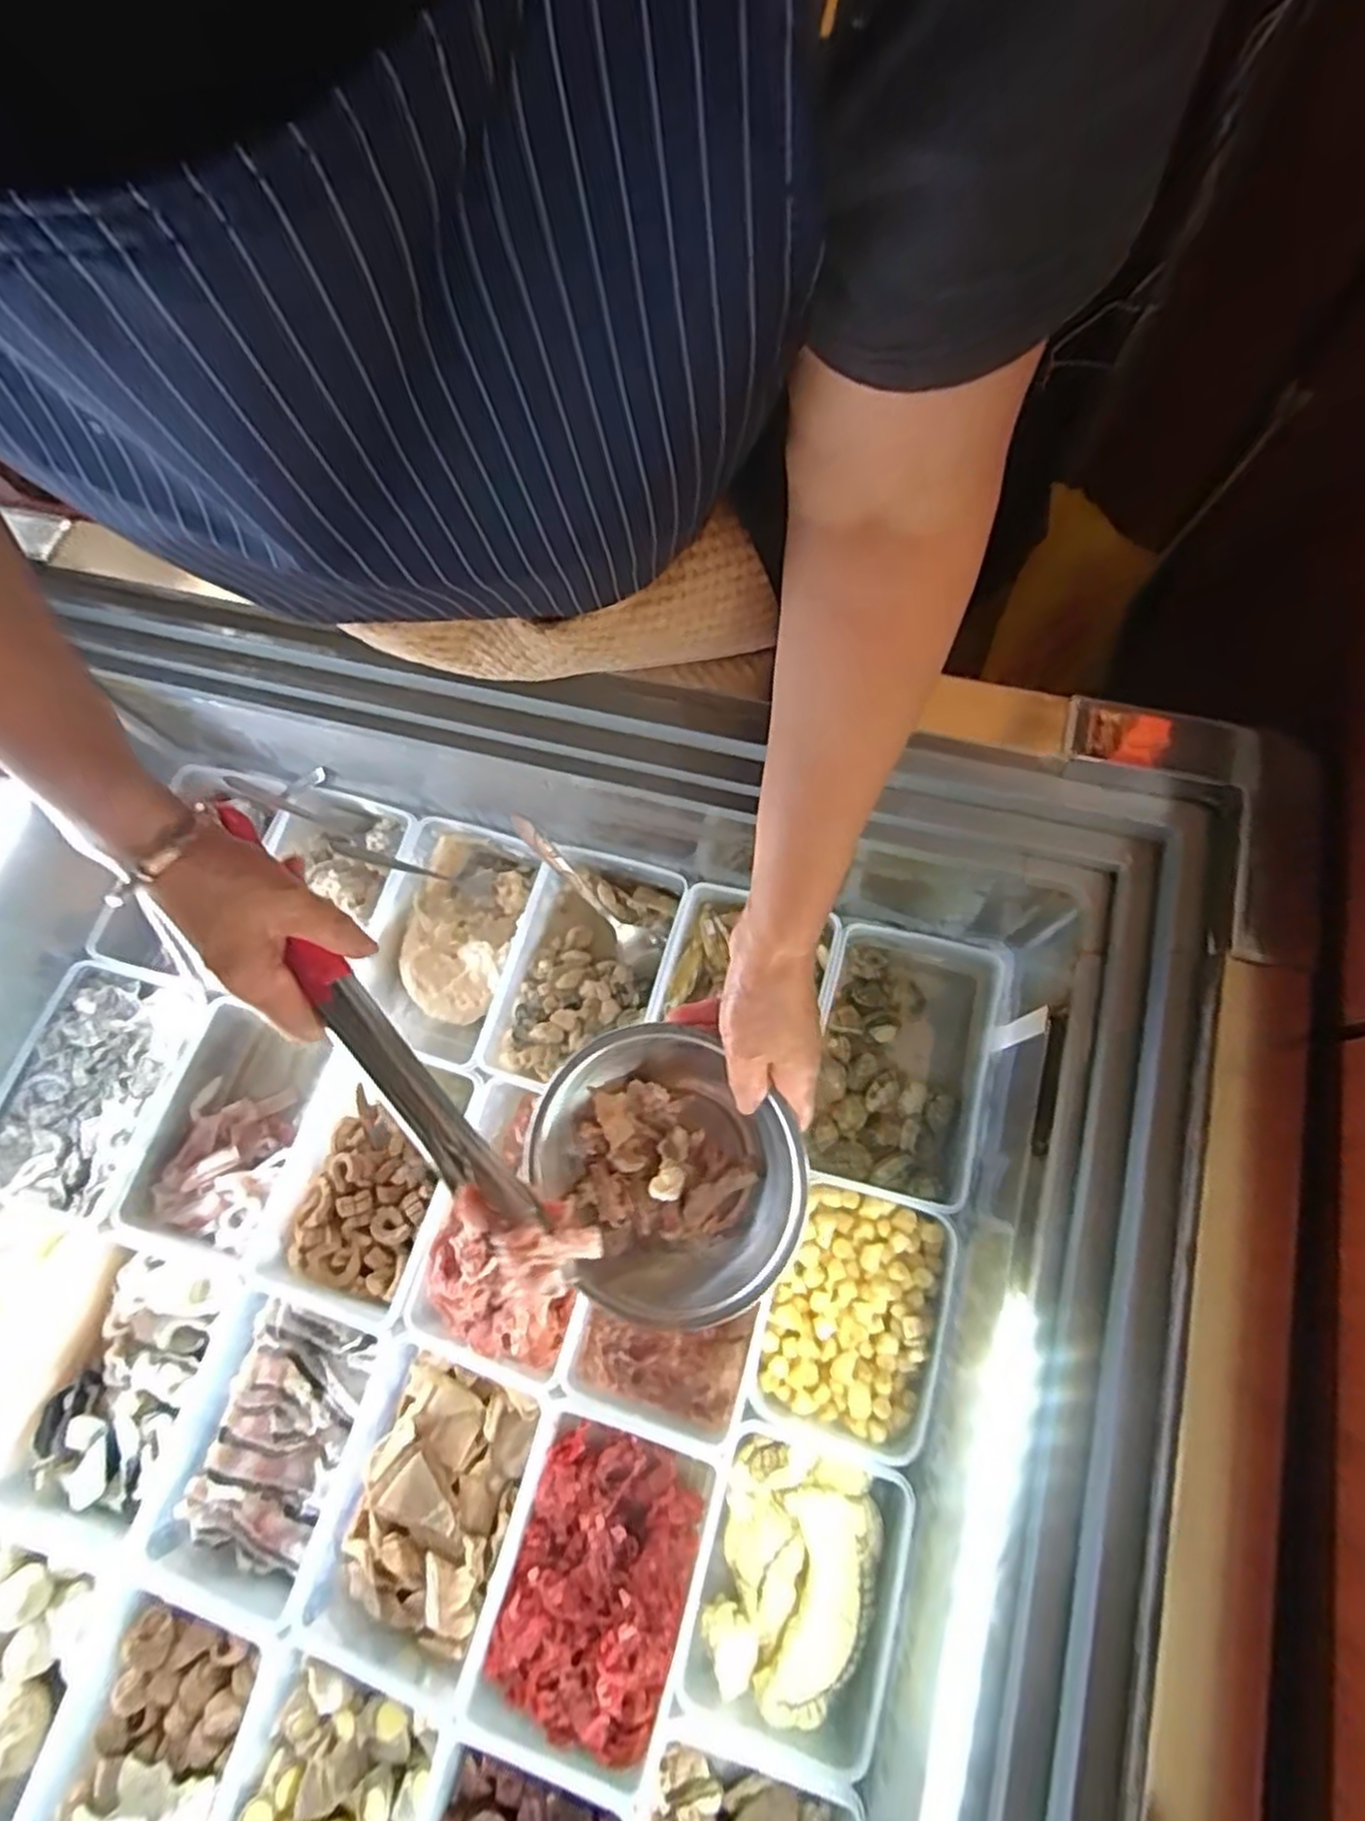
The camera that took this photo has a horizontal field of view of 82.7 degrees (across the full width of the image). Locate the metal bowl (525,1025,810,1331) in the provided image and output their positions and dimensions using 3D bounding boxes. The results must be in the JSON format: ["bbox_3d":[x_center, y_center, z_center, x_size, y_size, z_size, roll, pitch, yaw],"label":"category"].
[{"bbox_3d":[-0.009,0.158,0.478,0.164,0.068,0.166,-28,78,3],"label":"metal bowl"}]

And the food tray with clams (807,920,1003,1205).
[{"bbox_3d":[0.162,0.113,0.583,0.113,0.067,0.188,14,72,6],"label":"food tray with clams"}]

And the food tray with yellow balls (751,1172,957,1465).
[{"bbox_3d":[0.119,0.278,0.537,0.111,0.043,0.161,15,72,7],"label":"food tray with yellow balls"}]

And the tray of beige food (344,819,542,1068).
[{"bbox_3d":[-0.189,0.027,0.651,0.118,0.062,0.182,15,72,6],"label":"tray of beige food"}]

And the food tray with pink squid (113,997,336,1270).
[{"bbox_3d":[-0.355,0.181,0.640,0.121,0.082,0.184,16,72,7],"label":"food tray with pink squid"}]

